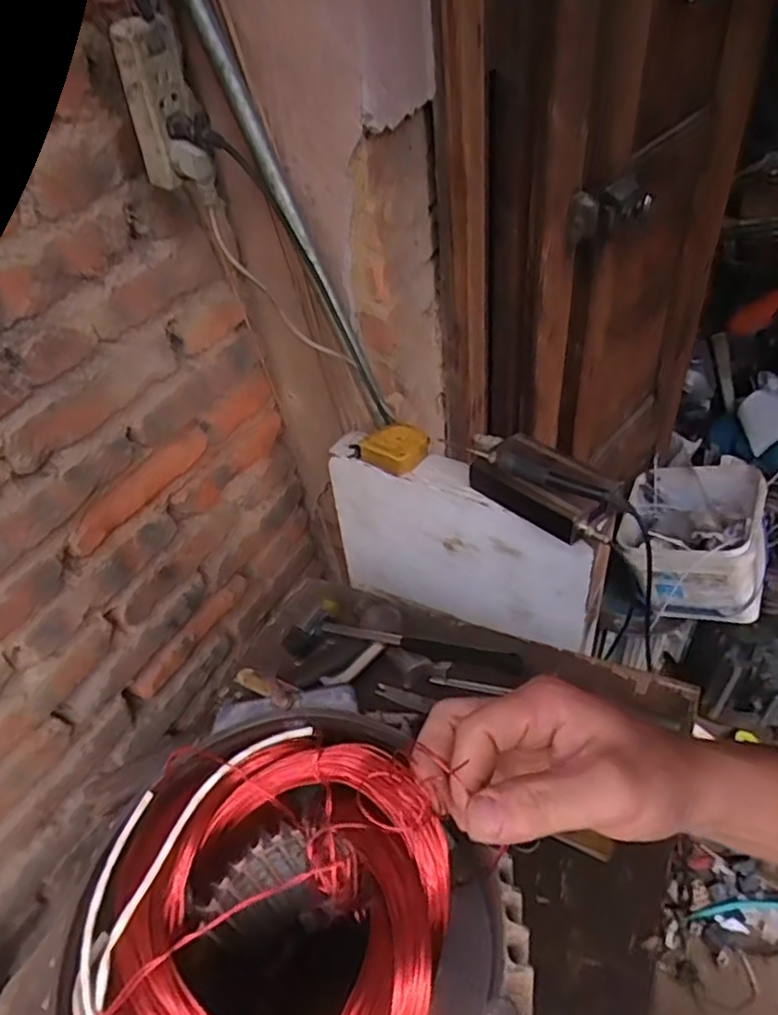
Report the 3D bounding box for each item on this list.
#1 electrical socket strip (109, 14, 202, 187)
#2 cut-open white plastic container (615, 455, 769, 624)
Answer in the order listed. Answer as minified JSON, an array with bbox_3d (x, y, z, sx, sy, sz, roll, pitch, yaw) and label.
[{"bbox_3d":[-0.205,-0.363,0.584,0.057,0.126,0.027,-16,43,-9],"label":"electrical socket strip"},{"bbox_3d":[0.569,0.063,1.209,0.255,0.203,0.231,10,45,18],"label":"cut-open white plastic container"}]

